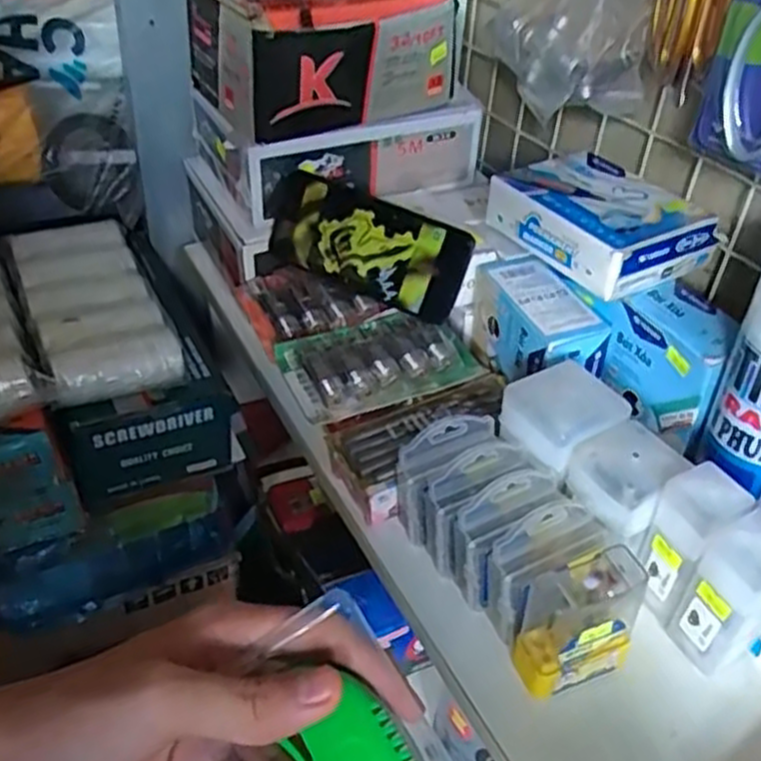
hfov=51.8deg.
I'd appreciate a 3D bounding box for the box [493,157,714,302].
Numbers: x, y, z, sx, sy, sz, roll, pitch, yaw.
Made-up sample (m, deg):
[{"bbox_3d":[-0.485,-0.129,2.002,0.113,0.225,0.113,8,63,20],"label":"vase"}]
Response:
[{"bbox_3d":[0.166,-0.122,0.596,0.102,0.042,0.145,-17,42,-25],"label":"box"}]

